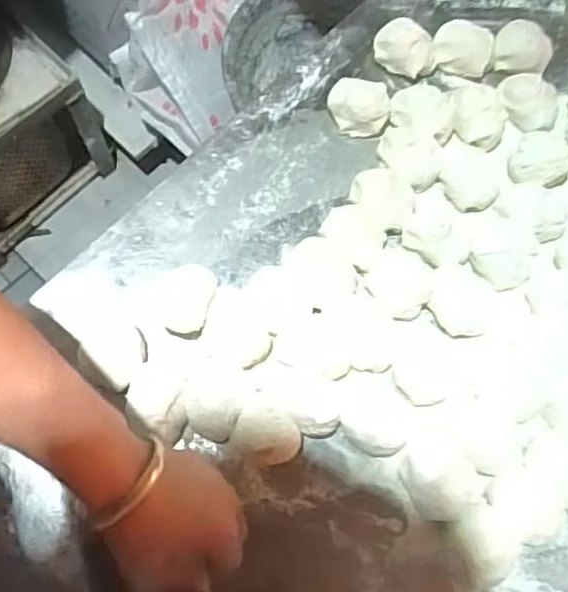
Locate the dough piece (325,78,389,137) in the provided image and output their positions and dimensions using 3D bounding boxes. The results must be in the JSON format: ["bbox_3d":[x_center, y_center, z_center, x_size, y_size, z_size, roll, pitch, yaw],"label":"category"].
[{"bbox_3d":[0.065,-0.164,0.529,0.053,0.033,0.041,23,73,5],"label":"dough piece"}]

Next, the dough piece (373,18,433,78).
[{"bbox_3d":[0.109,-0.226,0.558,0.051,0.030,0.043,25,73,6],"label":"dough piece"}]

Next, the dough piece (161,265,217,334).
[{"bbox_3d":[-0.076,0.003,0.476,0.042,0.027,0.054,18,72,3],"label":"dough piece"}]

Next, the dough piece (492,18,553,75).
[{"bbox_3d":[0.215,-0.221,0.557,0.051,0.032,0.043,40,75,10],"label":"dough piece"}]

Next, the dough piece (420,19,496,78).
[{"bbox_3d":[0.160,-0.222,0.555,0.053,0.035,0.051,1,72,-2],"label":"dough piece"}]

